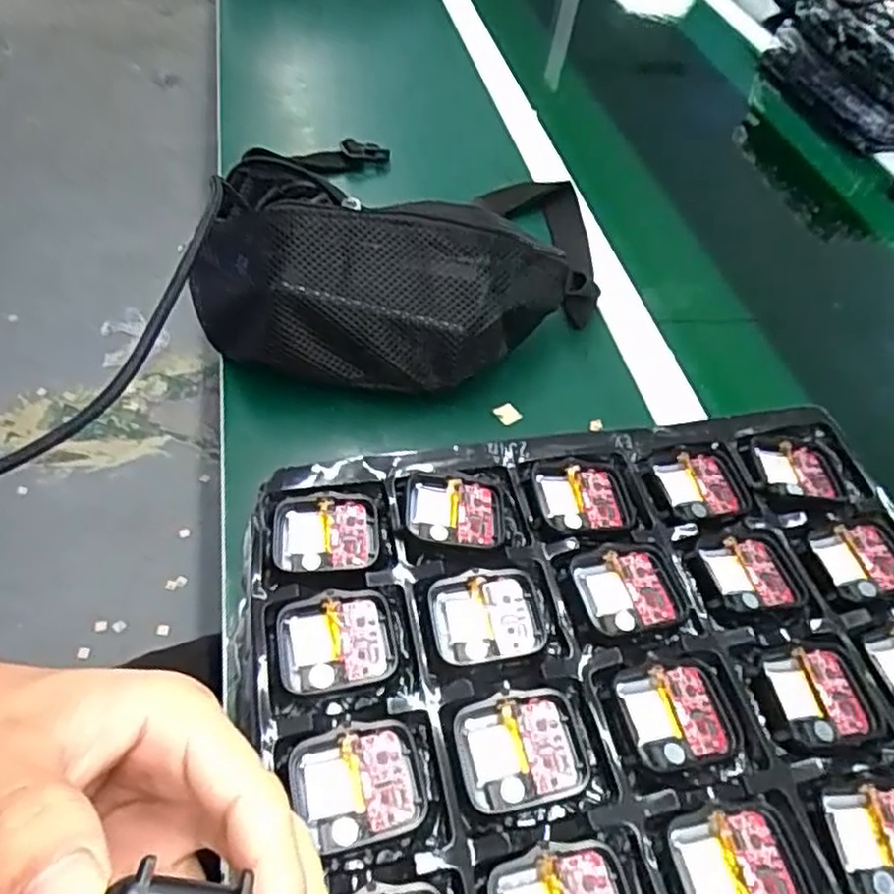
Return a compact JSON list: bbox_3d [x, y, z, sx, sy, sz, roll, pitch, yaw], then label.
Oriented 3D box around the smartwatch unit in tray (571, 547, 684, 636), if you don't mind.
[{"bbox_3d":[0.075,0.057,0.288,0.041,0.004,0.036,-8,52,-15],"label":"smartwatch unit in tray"}]

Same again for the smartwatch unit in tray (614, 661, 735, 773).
[{"bbox_3d":[0.083,0.097,0.259,0.039,0.005,0.036,-7,52,-14],"label":"smartwatch unit in tray"}]

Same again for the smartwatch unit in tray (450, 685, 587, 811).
[{"bbox_3d":[0.026,0.104,0.248,0.043,0.007,0.036,-6,52,-14],"label":"smartwatch unit in tray"}]

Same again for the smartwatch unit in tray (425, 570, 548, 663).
[{"bbox_3d":[0.016,0.066,0.279,0.044,0.006,0.035,0,51,-9],"label":"smartwatch unit in tray"}]

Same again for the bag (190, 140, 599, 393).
[{"bbox_3d":[-0.027,-0.121,0.485,0.291,0.108,0.131,3,50,-7],"label":"bag"}]

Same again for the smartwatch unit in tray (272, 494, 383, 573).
[{"bbox_3d":[-0.050,0.037,0.297,0.044,0.009,0.036,0,51,-9],"label":"smartwatch unit in tray"}]

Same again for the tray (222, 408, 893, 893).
[{"bbox_3d":[0.080,0.102,0.257,0.285,0.017,0.263,-8,53,-11],"label":"tray"}]

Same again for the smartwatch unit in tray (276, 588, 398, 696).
[{"bbox_3d":[-0.041,0.075,0.270,0.044,0.014,0.037,-3,51,-12],"label":"smartwatch unit in tray"}]

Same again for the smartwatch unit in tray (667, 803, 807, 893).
[{"bbox_3d":[0.093,0.134,0.226,0.040,0.006,0.037,-4,51,-12],"label":"smartwatch unit in tray"}]

